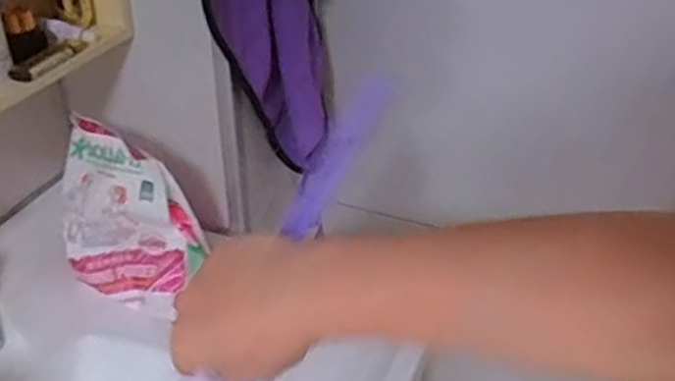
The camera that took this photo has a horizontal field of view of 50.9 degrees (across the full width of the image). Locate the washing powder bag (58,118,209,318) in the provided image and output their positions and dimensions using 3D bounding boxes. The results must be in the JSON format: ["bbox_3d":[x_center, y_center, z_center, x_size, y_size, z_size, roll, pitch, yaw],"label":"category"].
[{"bbox_3d":[-0.214,0.035,0.728,0.152,0.194,0.055,13,35,19],"label":"washing powder bag"}]

